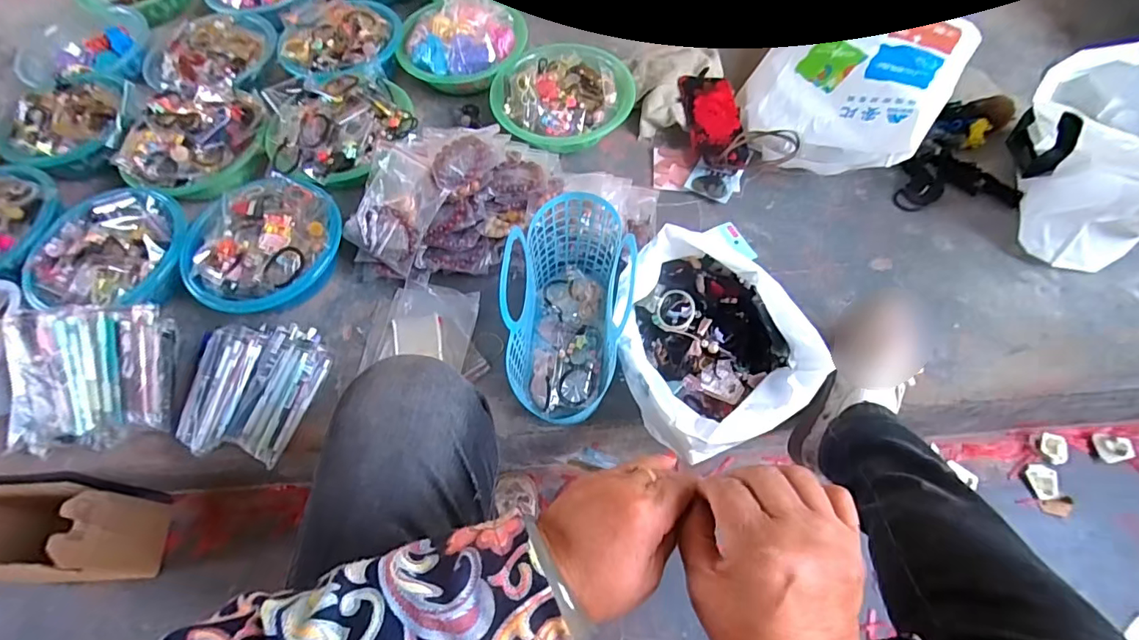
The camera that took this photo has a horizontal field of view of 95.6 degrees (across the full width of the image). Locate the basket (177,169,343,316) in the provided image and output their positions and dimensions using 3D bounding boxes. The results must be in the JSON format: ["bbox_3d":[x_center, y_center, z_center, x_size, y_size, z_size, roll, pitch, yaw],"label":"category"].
[{"bbox_3d":[-0.446,-0.107,0.768,0.223,0.079,0.197,-31,65,-12],"label":"basket"}]

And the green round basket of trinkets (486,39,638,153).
[{"bbox_3d":[-0.008,-0.389,0.901,0.230,0.079,0.211,-1,62,3],"label":"green round basket of trinkets"}]

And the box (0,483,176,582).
[{"bbox_3d":[-0.761,0.310,0.741,0.252,0.176,0.111,-5,62,1],"label":"box"}]

